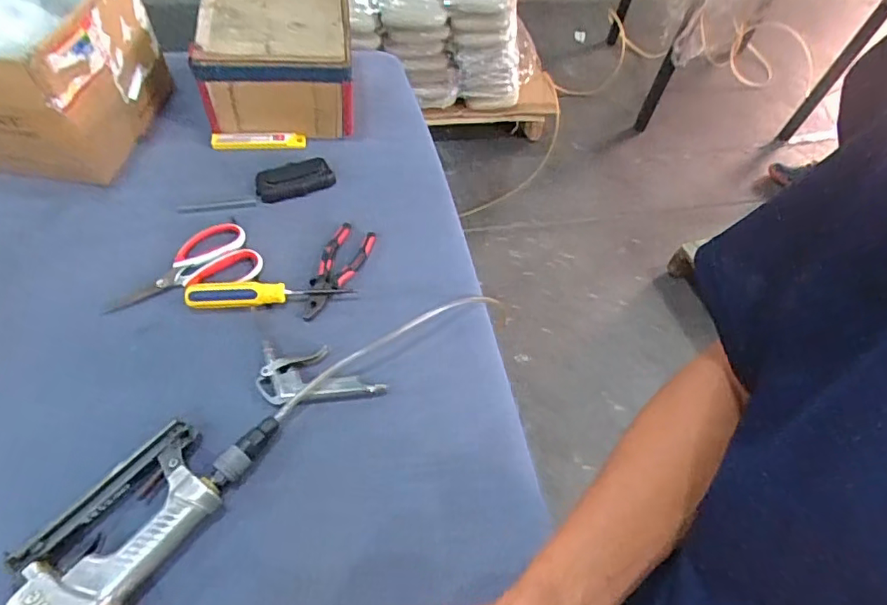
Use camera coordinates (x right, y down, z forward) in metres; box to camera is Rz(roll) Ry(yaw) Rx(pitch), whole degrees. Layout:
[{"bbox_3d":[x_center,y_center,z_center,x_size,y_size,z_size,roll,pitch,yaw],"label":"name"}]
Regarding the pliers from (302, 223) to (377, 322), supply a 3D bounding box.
[{"bbox_3d":[-0.136,-0.041,0.689,0.057,0.014,0.155,17,56,5],"label":"pliers"}]

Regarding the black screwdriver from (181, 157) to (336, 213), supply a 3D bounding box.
[{"bbox_3d":[-0.254,-0.156,0.746,0.207,0.021,0.051,-20,61,-19],"label":"black screwdriver"}]

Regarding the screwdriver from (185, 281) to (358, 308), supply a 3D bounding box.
[{"bbox_3d":[-0.211,-0.013,0.652,0.189,0.028,0.027,-3,56,-9],"label":"screwdriver"}]

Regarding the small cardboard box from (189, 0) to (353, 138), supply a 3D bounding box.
[{"bbox_3d":[-0.249,-0.368,0.829,0.212,0.147,0.215,-2,56,-8],"label":"small cardboard box"}]

